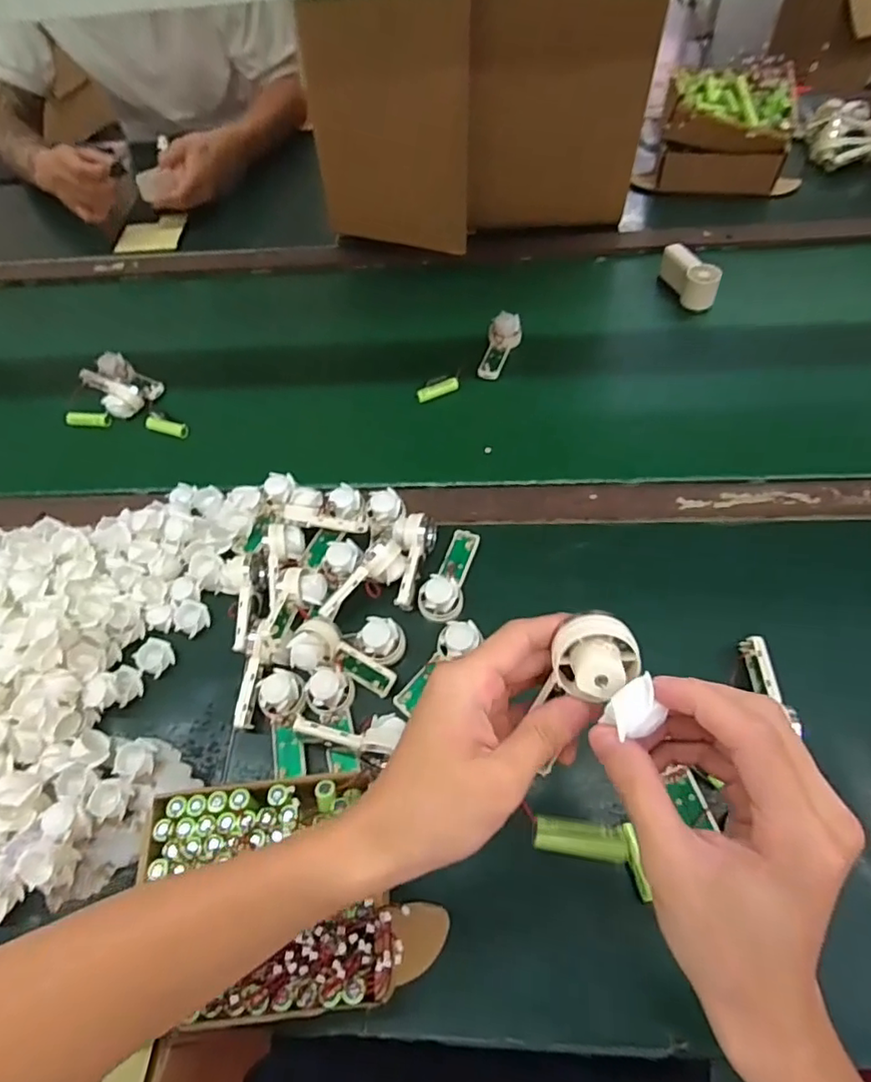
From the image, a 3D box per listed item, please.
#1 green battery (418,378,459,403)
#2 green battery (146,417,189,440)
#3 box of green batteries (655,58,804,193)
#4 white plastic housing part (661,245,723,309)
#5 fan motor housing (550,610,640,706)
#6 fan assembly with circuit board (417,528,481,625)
[{"bbox_3d":[0.003,-0.177,0.681,0.051,0.014,0.011,-20,59,-8],"label":"green battery"},{"bbox_3d":[-0.315,-0.134,0.681,0.049,0.015,0.016,14,60,-3],"label":"green battery"},{"bbox_3d":[0.417,-0.587,0.834,0.175,0.110,0.134,11,61,12],"label":"box of green batteries"},{"bbox_3d":[0.320,-0.335,0.735,0.039,0.044,0.098,-24,60,-10],"label":"white plastic housing part"},{"bbox_3d":[0.075,0.054,0.272,0.037,0.021,0.037,-2,59,3],"label":"fan motor housing"},{"bbox_3d":[0.012,0.028,0.535,0.039,0.025,0.092,10,61,11],"label":"fan assembly with circuit board"}]

